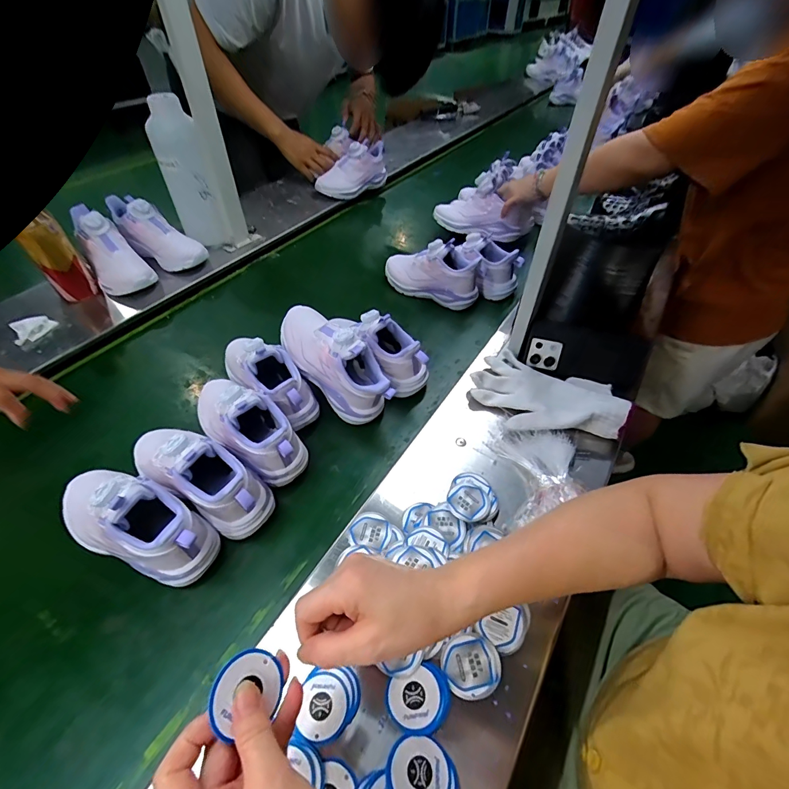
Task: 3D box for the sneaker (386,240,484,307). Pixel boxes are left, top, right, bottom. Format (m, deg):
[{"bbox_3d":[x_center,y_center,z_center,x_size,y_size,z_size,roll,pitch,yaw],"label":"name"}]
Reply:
[{"bbox_3d":[0.073,-0.251,0.778,0.207,0.104,0.073,20,51,16],"label":"sneaker"}]

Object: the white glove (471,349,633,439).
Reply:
[{"bbox_3d":[0.212,0.000,0.547,0.198,0.039,0.139,21,49,17],"label":"white glove"}]

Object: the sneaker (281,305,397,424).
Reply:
[{"bbox_3d":[-0.089,-0.055,0.559,0.071,0.104,0.205,-36,72,-29],"label":"sneaker"}]

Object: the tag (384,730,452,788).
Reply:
[{"bbox_3d":[0.018,0.297,0.303,0.047,0.009,0.048,1,48,-1],"label":"tag"}]

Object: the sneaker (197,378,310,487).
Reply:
[{"bbox_3d":[-0.203,0.032,0.516,0.204,0.110,0.084,32,55,24],"label":"sneaker"}]

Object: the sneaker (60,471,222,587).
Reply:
[{"bbox_3d":[-0.296,0.136,0.427,0.205,0.103,0.072,17,50,14],"label":"sneaker"}]

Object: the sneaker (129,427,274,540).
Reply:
[{"bbox_3d":[-0.243,0.089,0.466,0.206,0.110,0.072,21,51,16],"label":"sneaker"}]

